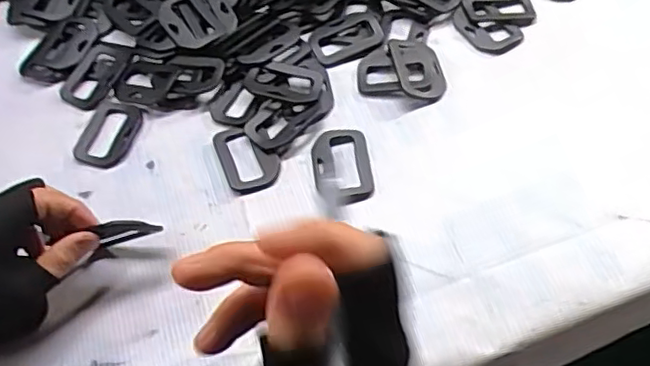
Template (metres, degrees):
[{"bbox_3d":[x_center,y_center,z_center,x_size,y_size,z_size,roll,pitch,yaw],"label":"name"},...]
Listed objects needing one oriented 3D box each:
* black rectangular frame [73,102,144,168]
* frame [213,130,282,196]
[{"bbox_3d":[-0.173,-0.038,0.509,0.047,0.005,0.060,8,57,8],"label":"black rectangular frame"},{"bbox_3d":[-0.058,-0.019,0.485,0.040,0.006,0.059,-21,57,-10],"label":"frame"}]

